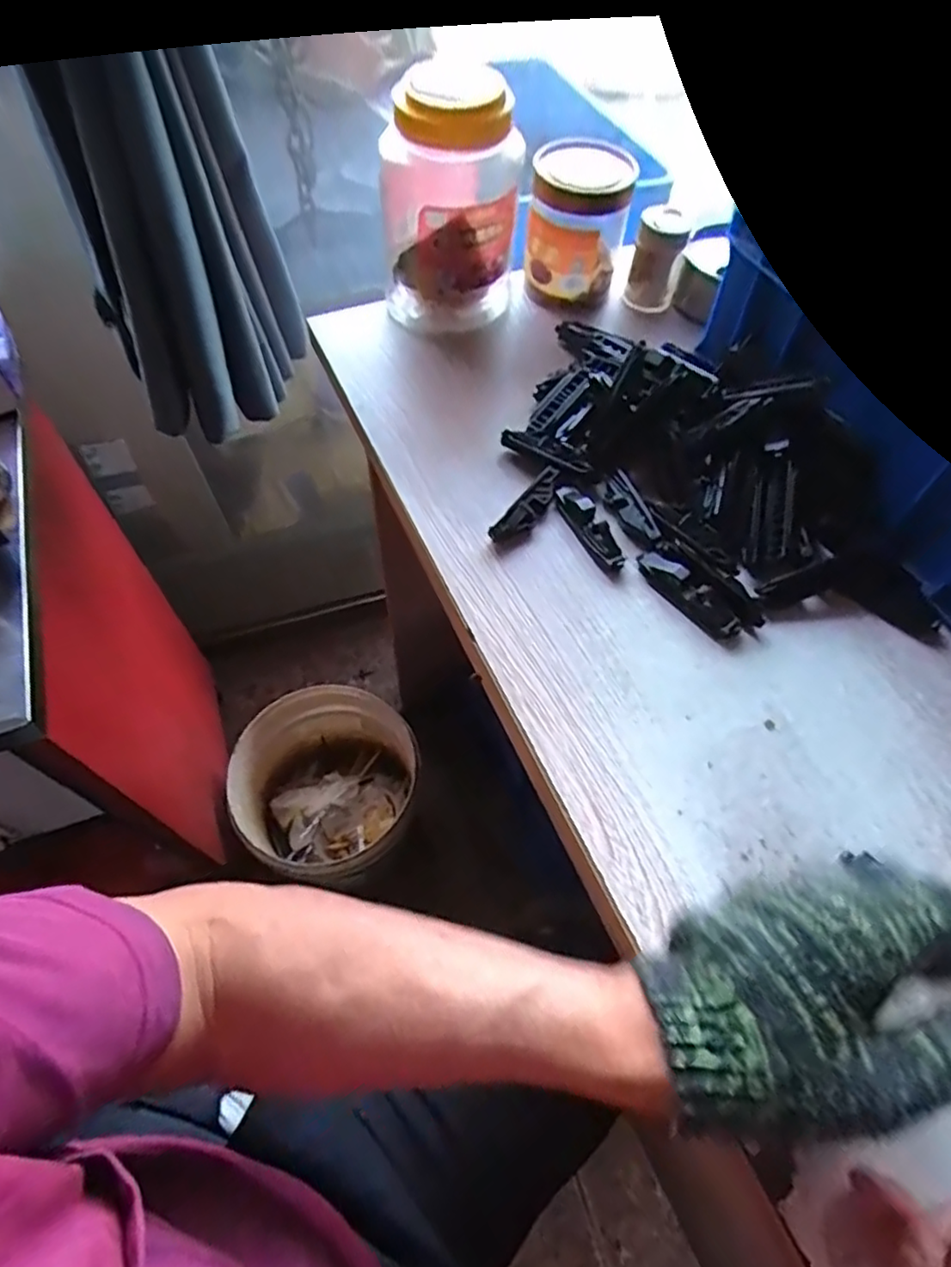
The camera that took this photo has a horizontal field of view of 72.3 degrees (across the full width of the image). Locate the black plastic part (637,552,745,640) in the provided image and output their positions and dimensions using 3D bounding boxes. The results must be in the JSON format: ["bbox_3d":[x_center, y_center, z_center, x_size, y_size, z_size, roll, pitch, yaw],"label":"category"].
[{"bbox_3d":[0.143,-0.029,0.436,0.020,0.015,0.080,-32,65,-19],"label":"black plastic part"}]

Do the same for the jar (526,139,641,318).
[{"bbox_3d":[0.092,-0.373,0.590,0.087,0.111,0.089,9,59,4],"label":"jar"}]

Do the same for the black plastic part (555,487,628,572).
[{"bbox_3d":[0.081,-0.077,0.464,0.017,0.018,0.075,-20,61,-13],"label":"black plastic part"}]

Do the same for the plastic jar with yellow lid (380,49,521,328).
[{"bbox_3d":[-0.022,-0.360,0.556,0.115,0.171,0.090,1,59,-1],"label":"plastic jar with yellow lid"}]

